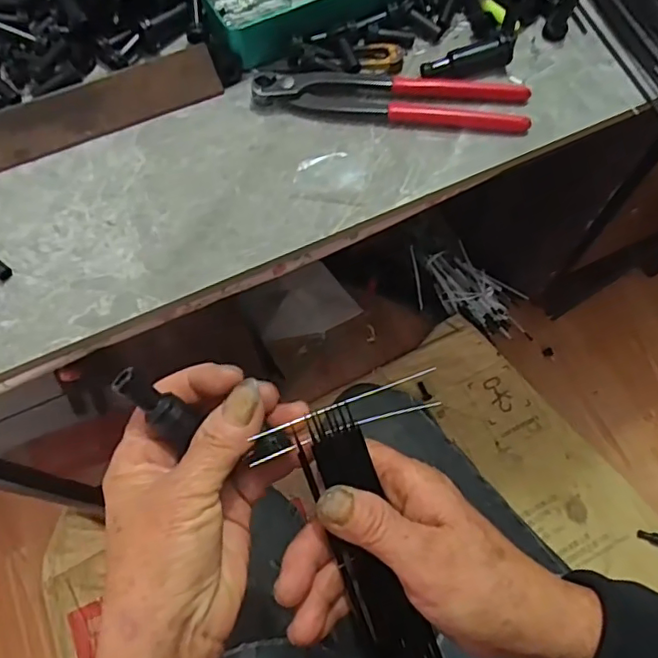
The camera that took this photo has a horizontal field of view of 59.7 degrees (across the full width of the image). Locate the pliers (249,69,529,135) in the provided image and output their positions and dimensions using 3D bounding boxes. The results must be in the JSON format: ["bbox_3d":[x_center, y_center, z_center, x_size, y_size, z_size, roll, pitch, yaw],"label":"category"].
[{"bbox_3d":[0.045,-0.168,0.409,0.191,0.013,0.039,8,68,5],"label":"pliers"}]

